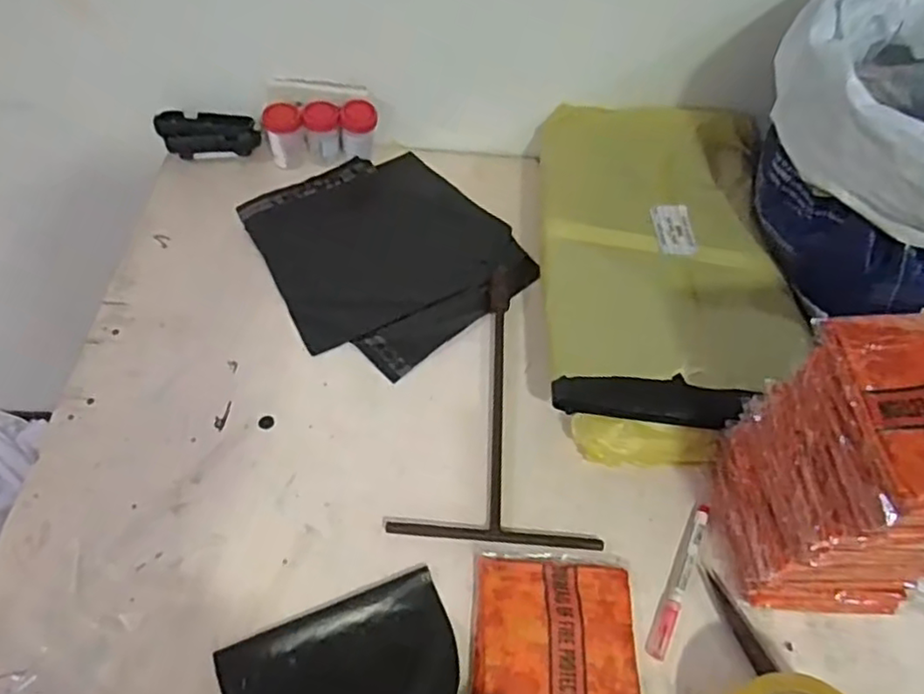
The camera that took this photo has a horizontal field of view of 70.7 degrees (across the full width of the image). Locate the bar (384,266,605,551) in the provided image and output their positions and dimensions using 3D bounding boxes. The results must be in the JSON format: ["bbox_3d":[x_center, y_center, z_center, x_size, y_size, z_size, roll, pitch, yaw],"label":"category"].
[{"bbox_3d":[0.038,0.040,0.634,0.177,0.010,0.305,6,54,-1],"label":"bar"}]

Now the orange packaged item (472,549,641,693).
[{"bbox_3d":[0.073,0.227,0.498,0.126,0.016,0.141,5,54,-2],"label":"orange packaged item"}]

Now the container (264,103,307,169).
[{"bbox_3d":[-0.210,-0.252,0.778,0.045,0.068,0.037,-11,56,-13],"label":"container"}]

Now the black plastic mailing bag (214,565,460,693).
[{"bbox_3d":[-0.081,0.231,0.446,0.165,0.081,0.134,-14,57,-14],"label":"black plastic mailing bag"}]

